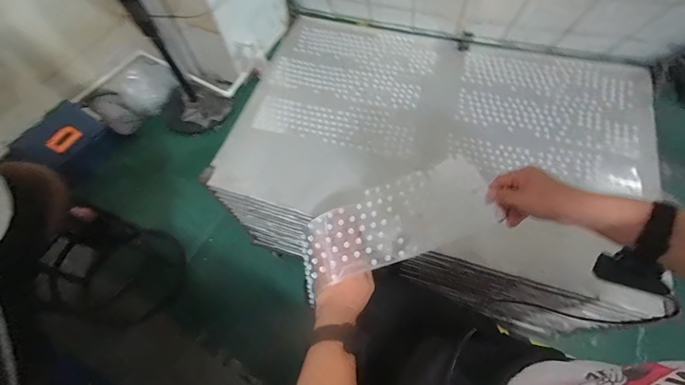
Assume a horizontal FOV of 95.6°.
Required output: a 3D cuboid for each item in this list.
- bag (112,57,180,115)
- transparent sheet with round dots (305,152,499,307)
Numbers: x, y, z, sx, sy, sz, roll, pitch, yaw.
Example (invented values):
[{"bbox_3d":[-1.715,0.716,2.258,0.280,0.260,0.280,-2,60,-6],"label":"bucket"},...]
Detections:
[{"bbox_3d":[-0.977,-0.537,1.542,0.223,0.138,0.249,27,67,16],"label":"bag"},{"bbox_3d":[0.076,0.045,0.486,0.308,0.028,0.127,-23,64,-4],"label":"transparent sheet with round dots"}]

